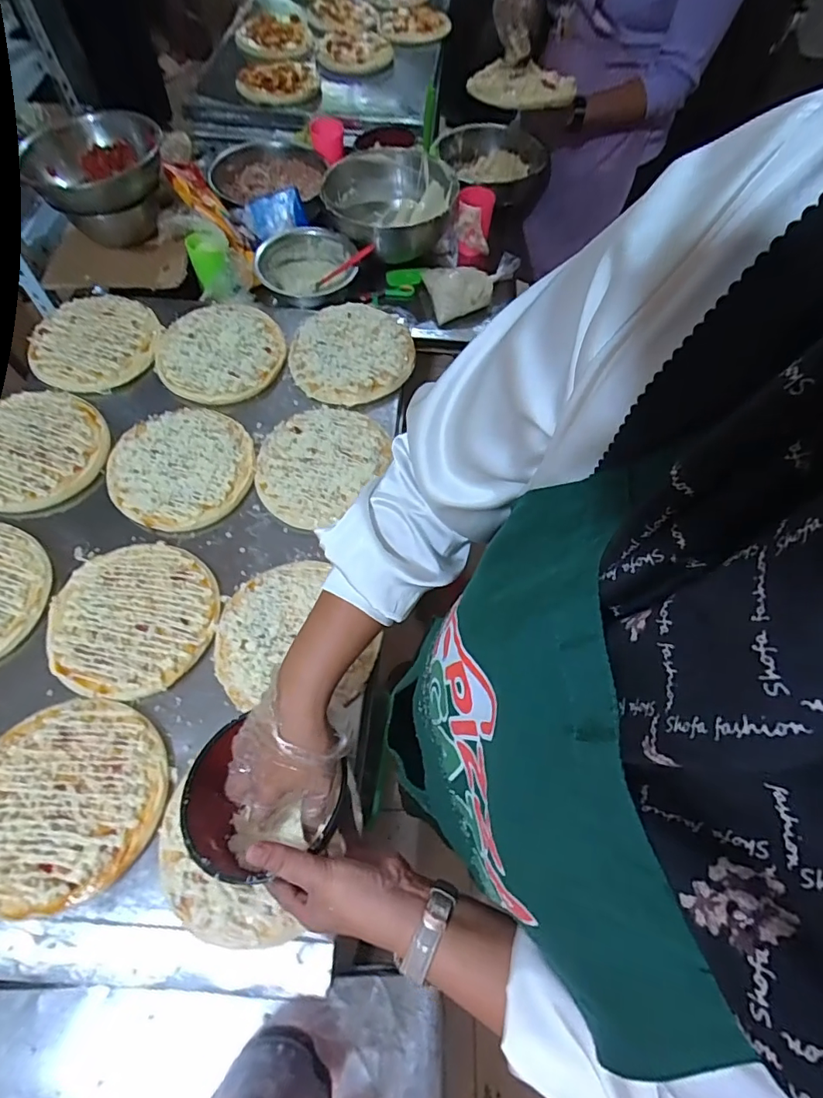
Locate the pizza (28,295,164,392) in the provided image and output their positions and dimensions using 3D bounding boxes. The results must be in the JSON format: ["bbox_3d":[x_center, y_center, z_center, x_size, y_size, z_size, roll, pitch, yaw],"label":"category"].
[{"bbox_3d":[-0.519,-0.339,0.820,0.196,0.026,0.181,0,67,-1],"label":"pizza"}]

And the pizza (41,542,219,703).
[{"bbox_3d":[-0.349,0.084,0.621,0.196,0.018,0.193,24,64,4],"label":"pizza"}]

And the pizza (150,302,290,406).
[{"bbox_3d":[-0.315,-0.323,0.821,0.197,0.029,0.197,3,64,-6],"label":"pizza"}]

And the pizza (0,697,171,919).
[{"bbox_3d":[-0.368,0.262,0.519,0.194,0.028,0.196,3,64,-6],"label":"pizza"}]

